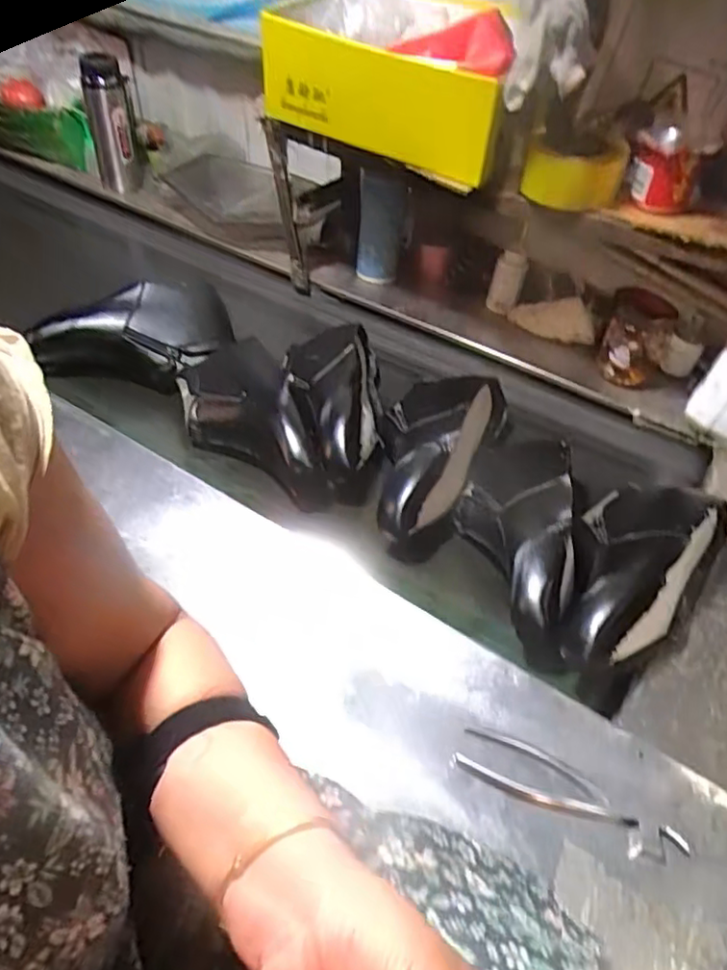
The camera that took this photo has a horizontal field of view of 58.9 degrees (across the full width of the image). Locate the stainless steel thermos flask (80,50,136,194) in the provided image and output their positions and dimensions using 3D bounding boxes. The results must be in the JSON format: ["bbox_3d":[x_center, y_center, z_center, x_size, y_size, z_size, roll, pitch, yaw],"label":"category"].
[{"bbox_3d":[-0.451,-0.635,1.156,0.082,0.209,0.060,-7,49,-9],"label":"stainless steel thermos flask"}]

